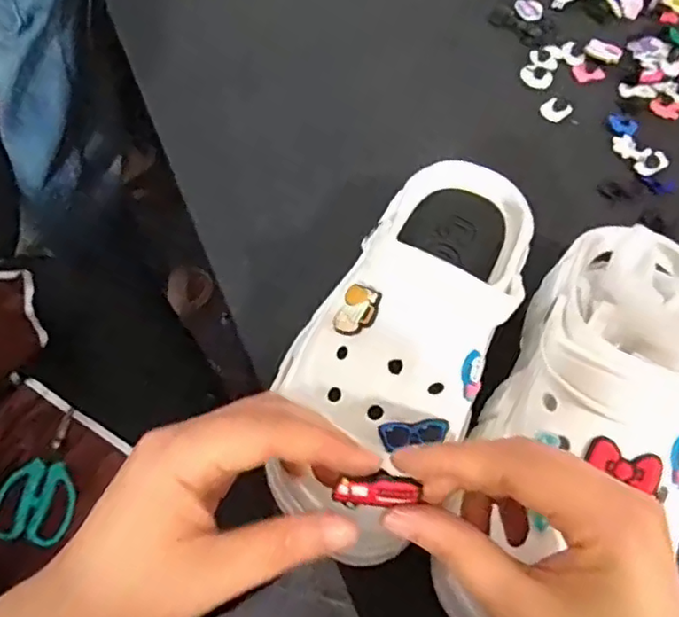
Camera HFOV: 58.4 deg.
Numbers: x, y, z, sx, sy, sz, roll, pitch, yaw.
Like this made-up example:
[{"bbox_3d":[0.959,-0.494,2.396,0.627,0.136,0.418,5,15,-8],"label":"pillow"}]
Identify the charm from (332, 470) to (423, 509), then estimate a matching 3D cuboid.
[{"bbox_3d":[0.014,0.069,0.232,0.034,0.007,0.012,-8,62,12],"label":"charm"}]

